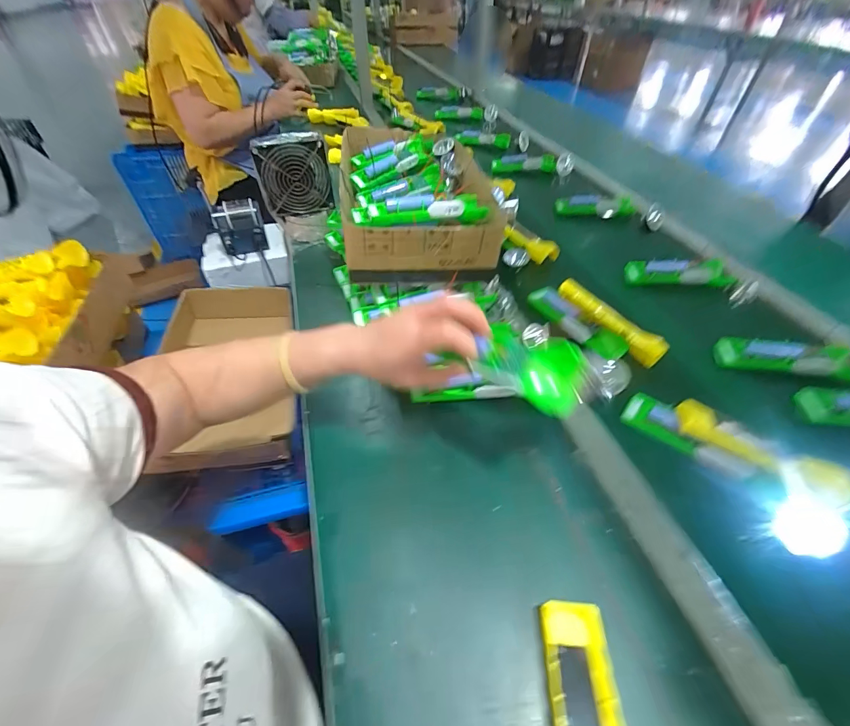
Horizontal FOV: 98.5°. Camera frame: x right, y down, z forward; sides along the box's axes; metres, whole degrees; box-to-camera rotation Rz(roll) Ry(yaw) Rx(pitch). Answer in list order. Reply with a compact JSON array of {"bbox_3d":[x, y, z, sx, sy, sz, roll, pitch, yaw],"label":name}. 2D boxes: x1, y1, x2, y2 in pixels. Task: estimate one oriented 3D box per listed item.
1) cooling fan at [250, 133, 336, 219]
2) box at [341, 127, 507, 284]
[{"bbox_3d":[-0.236,-0.337,0.665,0.122,0.124,0.036,-18,50,-15],"label":"cooling fan"},{"bbox_3d":[-0.021,-0.300,0.624,0.228,0.097,0.430,-6,48,-5],"label":"box"}]

